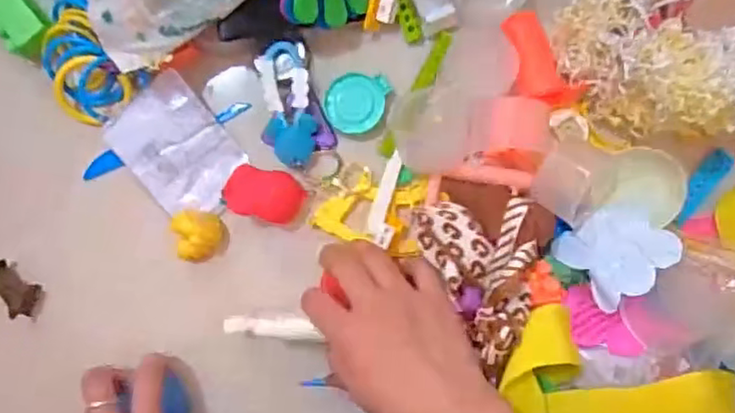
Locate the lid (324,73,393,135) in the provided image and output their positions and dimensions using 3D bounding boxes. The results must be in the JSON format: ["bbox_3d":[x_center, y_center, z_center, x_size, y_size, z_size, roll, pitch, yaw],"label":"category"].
[{"bbox_3d":[-0.008,-0.072,0.446,0.043,0.008,0.039,4,90,0],"label":"lid"}]

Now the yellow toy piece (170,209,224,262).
[{"bbox_3d":[-0.117,0.019,0.443,0.030,0.024,0.035,-11,90,0],"label":"yellow toy piece"}]

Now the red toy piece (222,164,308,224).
[{"bbox_3d":[-0.070,-0.008,0.440,0.052,0.019,0.034,12,90,0],"label":"red toy piece"}]

